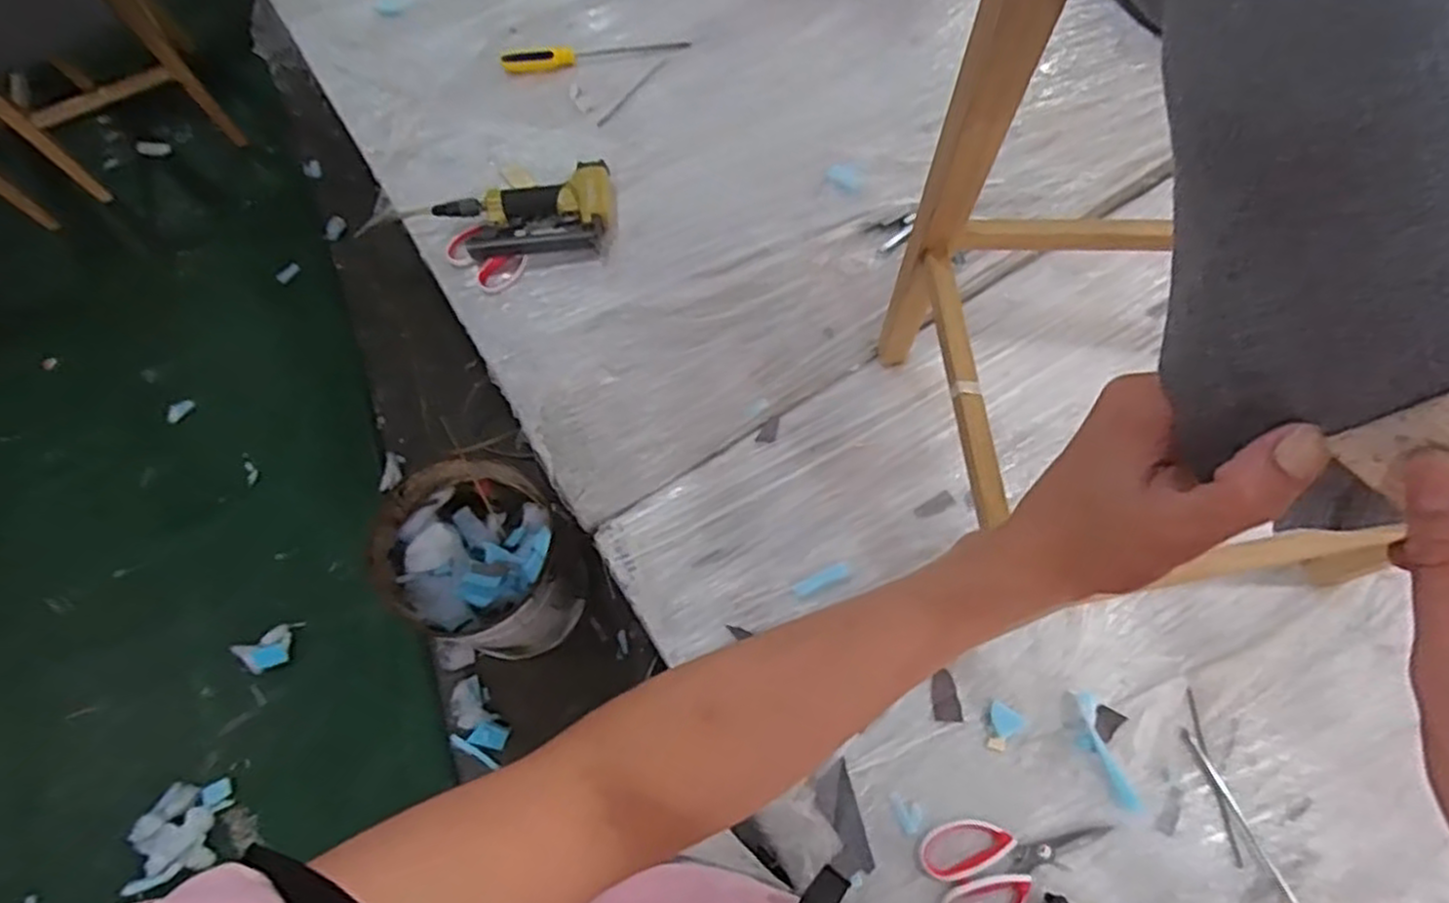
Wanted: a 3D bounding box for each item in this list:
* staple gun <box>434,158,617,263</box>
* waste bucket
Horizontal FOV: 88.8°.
[{"bbox_3d":[-0.274,-0.328,1.034,0.246,0.045,0.140,-13,68,-3],"label":"staple gun"},{"bbox_3d":[-0.416,0.202,1.312,0.298,0.294,0.277,-1,68,2],"label":"waste bucket"}]

